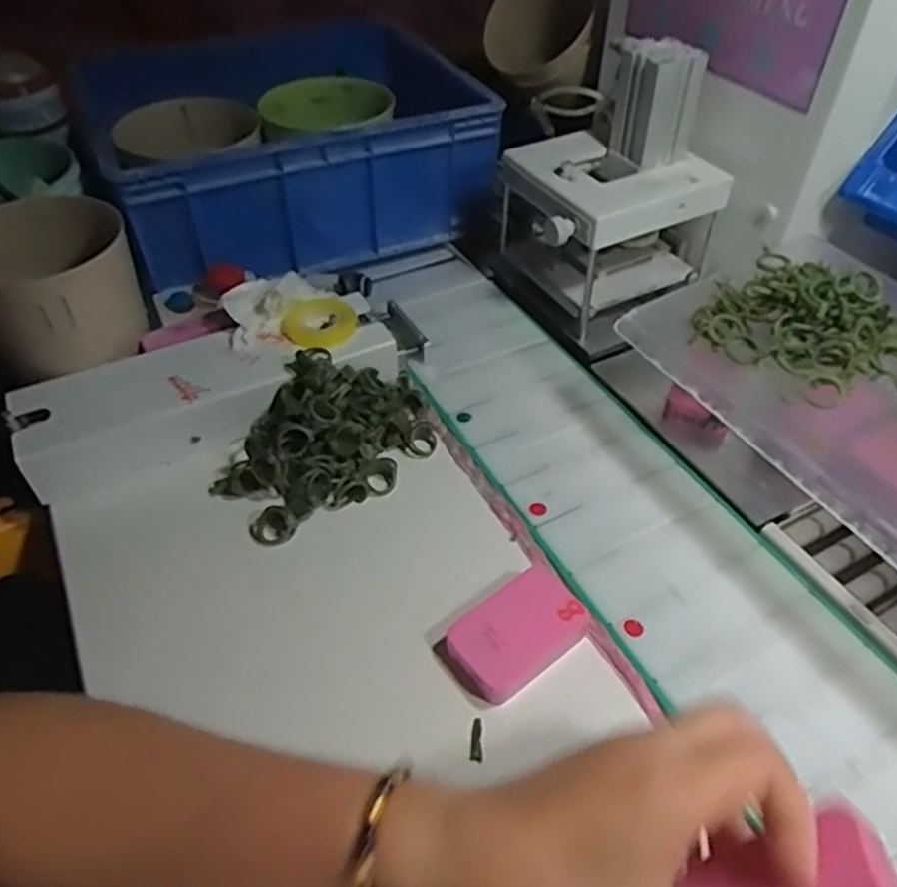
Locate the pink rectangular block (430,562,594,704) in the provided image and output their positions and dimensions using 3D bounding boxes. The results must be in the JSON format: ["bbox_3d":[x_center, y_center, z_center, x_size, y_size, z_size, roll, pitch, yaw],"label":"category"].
[{"bbox_3d":[0.036,0.103,0.392,0.077,0.016,0.048,-30,52,-21],"label":"pink rectangular block"}]

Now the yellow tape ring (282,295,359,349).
[{"bbox_3d":[-0.093,-0.091,0.525,0.048,0.010,0.053,33,54,27],"label":"yellow tape ring"}]

